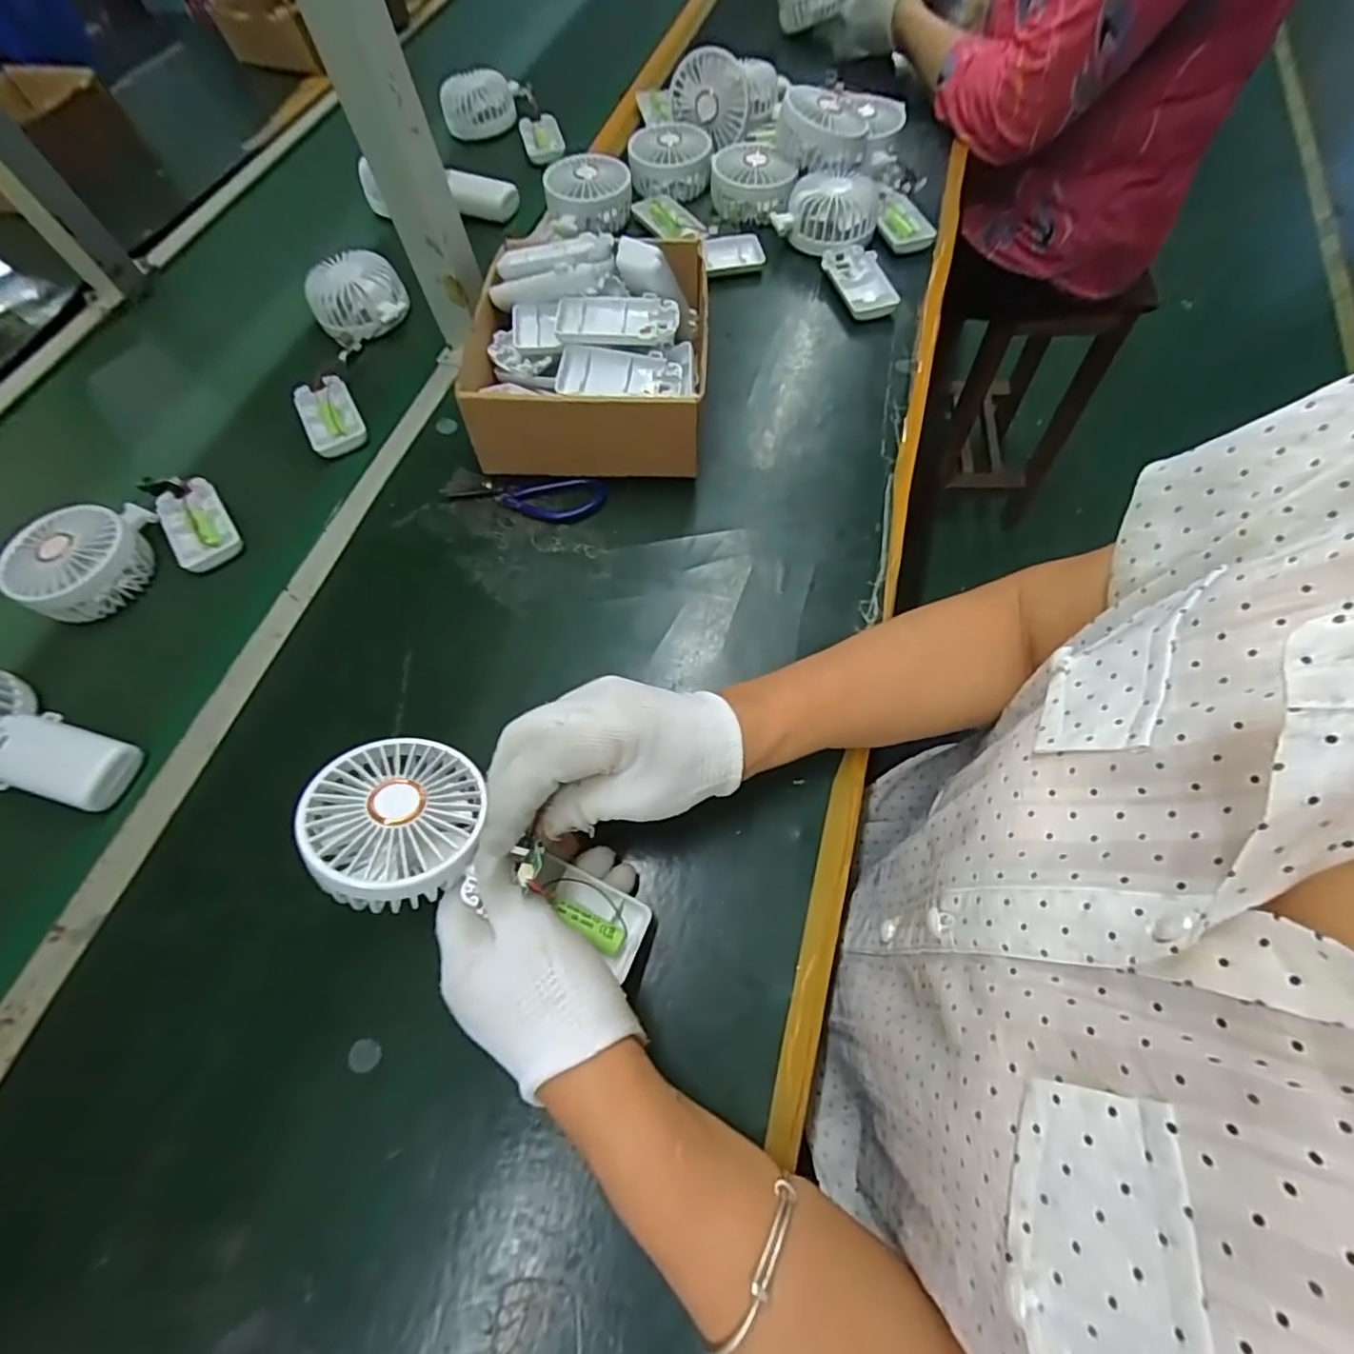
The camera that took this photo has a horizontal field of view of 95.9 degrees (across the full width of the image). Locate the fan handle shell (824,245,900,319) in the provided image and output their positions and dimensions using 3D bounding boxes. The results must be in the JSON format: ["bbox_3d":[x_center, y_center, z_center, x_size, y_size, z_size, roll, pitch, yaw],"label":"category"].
[{"bbox_3d":[0.173,-0.378,0.582,0.046,0.018,0.089,-19,66,-8],"label":"fan handle shell"}]

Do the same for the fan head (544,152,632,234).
[{"bbox_3d":[-0.091,-0.495,0.634,0.088,0.050,0.075,-8,65,-2],"label":"fan head"}]

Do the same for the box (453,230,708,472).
[{"bbox_3d":[-0.069,-0.264,0.496,0.177,0.085,0.203,2,65,2],"label":"box"}]

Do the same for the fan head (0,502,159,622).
[{"bbox_3d":[-0.449,-0.090,0.461,0.074,0.040,0.089,-11,65,-4],"label":"fan head"}]

